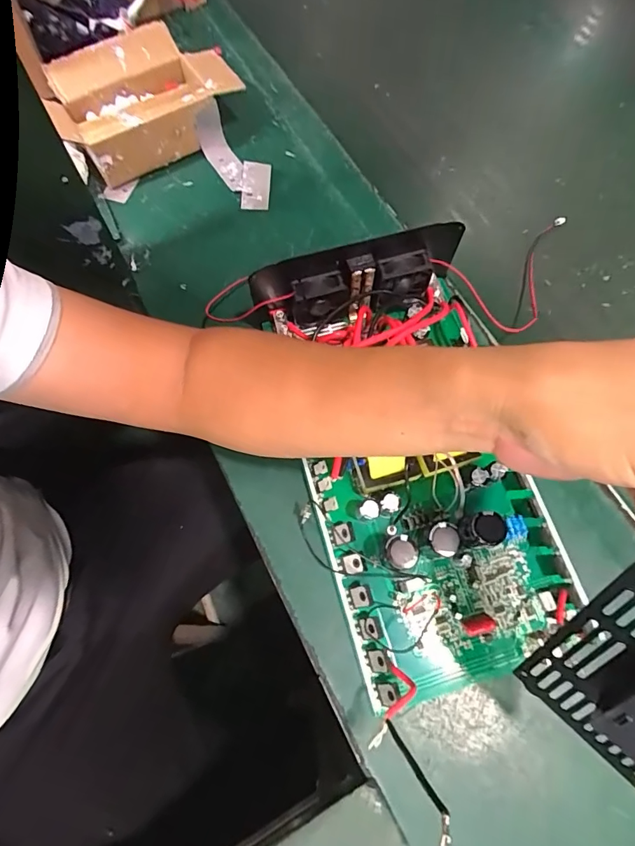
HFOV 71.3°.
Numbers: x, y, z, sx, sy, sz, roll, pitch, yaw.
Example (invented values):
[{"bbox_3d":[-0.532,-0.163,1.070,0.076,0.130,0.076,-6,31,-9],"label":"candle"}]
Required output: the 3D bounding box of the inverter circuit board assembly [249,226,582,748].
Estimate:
[{"bbox_3d":[0.076,0.027,0.362,0.199,0.065,0.361,-10,79,-3],"label":"inverter circuit board assembly"}]

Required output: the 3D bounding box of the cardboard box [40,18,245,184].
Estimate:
[{"bbox_3d":[-0.197,-0.362,0.501,0.190,0.072,0.118,-29,71,-12],"label":"cardboard box"}]

